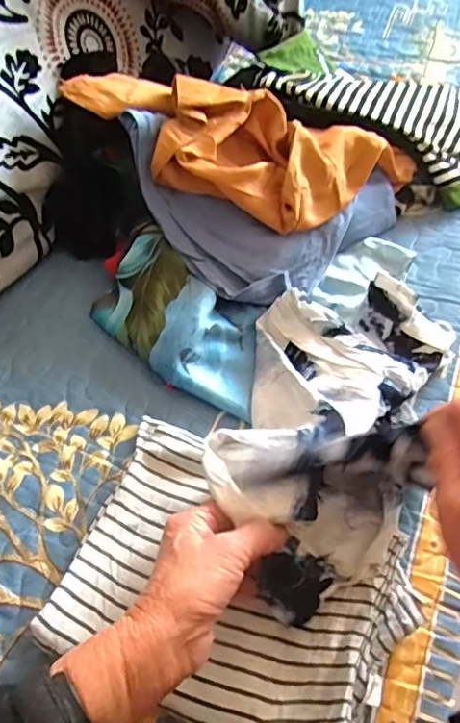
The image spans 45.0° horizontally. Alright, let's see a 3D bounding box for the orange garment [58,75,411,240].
[{"bbox_3d":[0.020,-0.220,0.575,0.380,0.055,0.152,13,56,-8],"label":"orange garment"}]

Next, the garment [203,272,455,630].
[{"bbox_3d":[0.088,0.023,0.463,0.163,0.120,0.324,15,49,11],"label":"garment"}]

